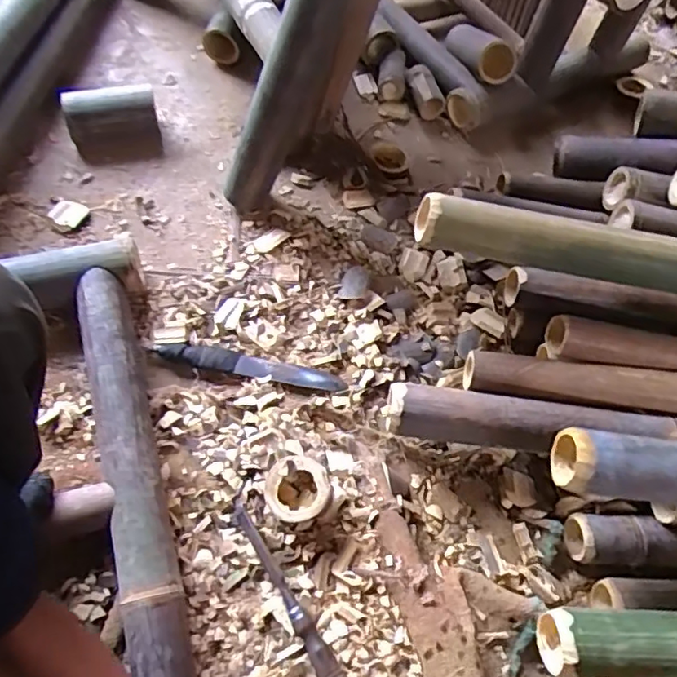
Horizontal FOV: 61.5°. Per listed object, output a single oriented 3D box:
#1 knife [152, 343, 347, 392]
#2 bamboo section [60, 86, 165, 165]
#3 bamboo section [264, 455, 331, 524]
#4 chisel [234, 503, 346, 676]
[{"bbox_3d":[-0.121,0.036,0.784,0.259,0.022,0.035,9,62,-1],"label":"knife"},{"bbox_3d":[-0.376,-0.360,0.959,0.146,0.077,0.101,-10,64,-11],"label":"bamboo section"},{"bbox_3d":[-0.049,0.182,0.687,0.076,0.038,0.076,-1,72,3],"label":"bamboo section"},{"bbox_3d":[-0.054,0.292,0.640,0.026,0.032,0.241,-26,68,-18],"label":"chisel"}]

